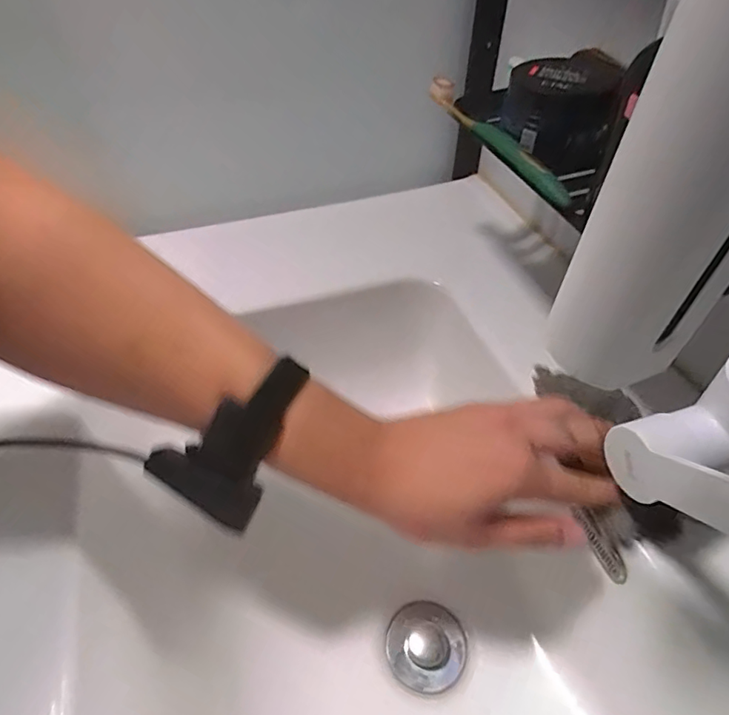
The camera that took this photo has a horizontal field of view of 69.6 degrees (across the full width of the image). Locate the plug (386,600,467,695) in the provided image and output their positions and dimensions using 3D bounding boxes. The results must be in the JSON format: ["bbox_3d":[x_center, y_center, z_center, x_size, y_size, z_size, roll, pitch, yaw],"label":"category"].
[{"bbox_3d":[0.048,0.223,0.406,0.060,0.009,0.060,20,51,18],"label":"plug"}]

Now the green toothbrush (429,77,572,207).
[{"bbox_3d":[0.091,-0.159,0.372,0.013,0.018,0.182,-15,49,-13],"label":"green toothbrush"}]

